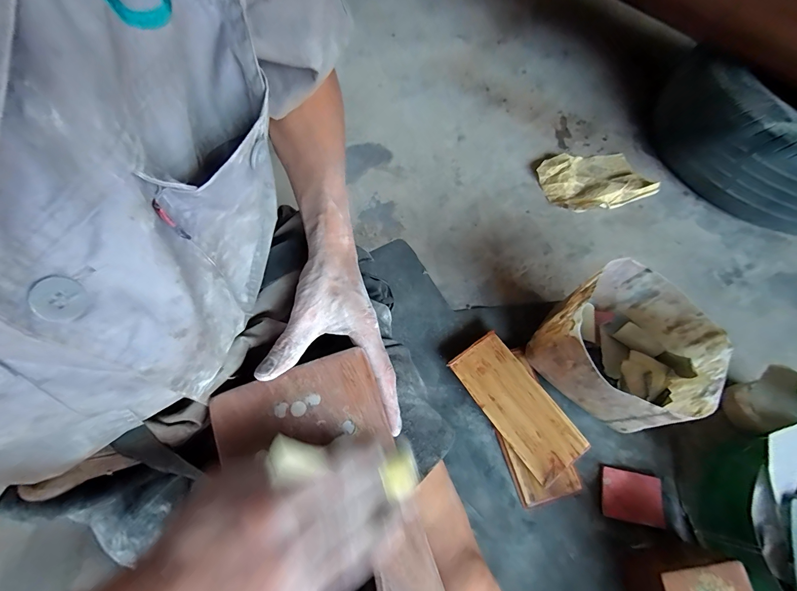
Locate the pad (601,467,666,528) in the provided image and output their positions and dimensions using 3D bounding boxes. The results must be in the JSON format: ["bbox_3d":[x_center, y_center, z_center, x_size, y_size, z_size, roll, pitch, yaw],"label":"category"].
[{"bbox_3d":[0.392,0.335,0.563,0.101,0.009,0.074,9,65,4],"label":"pad"}]

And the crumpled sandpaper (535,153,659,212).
[{"bbox_3d":[0.486,-0.291,0.843,0.246,0.036,0.173,-16,66,-7],"label":"crumpled sandpaper"}]

